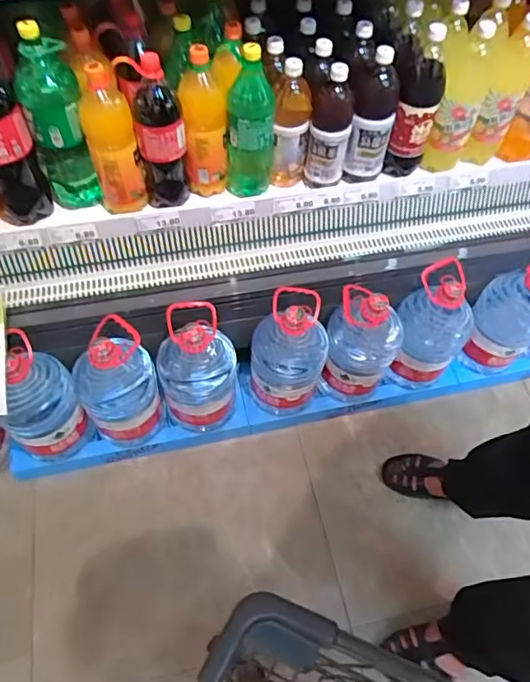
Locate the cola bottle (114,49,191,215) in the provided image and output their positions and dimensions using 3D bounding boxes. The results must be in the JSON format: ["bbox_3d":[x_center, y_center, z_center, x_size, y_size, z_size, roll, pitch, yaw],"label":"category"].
[{"bbox_3d":[-0.186,-0.362,0.919,0.081,0.270,0.079,-6,57,-6],"label":"cola bottle"}]

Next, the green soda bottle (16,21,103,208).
[{"bbox_3d":[-0.364,-0.379,0.911,0.098,0.309,0.106,-19,60,-14],"label":"green soda bottle"}]

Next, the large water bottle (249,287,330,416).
[{"bbox_3d":[0.048,0.032,1.069,0.151,0.278,0.137,6,57,2],"label":"large water bottle"}]

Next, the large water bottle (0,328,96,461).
[{"bbox_3d":[-0.429,0.121,0.993,0.136,0.290,0.121,-38,66,-23],"label":"large water bottle"}]

